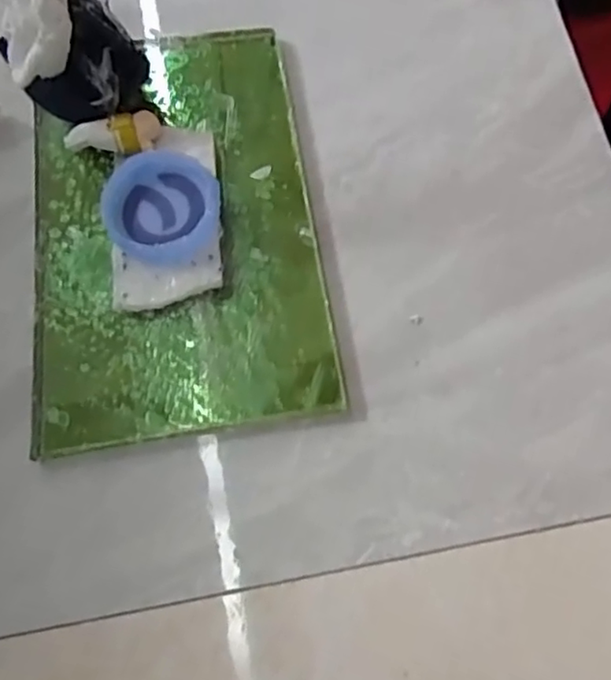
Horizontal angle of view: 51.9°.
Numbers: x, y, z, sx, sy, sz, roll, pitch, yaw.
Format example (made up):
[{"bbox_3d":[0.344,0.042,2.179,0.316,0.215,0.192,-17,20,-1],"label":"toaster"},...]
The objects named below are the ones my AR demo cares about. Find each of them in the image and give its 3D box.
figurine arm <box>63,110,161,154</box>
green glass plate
[{"bbox_3d":[-0.045,-0.049,0.147,0.022,0.005,0.009,-16,74,-20],"label":"figurine arm"},{"bbox_3d":[-0.032,-0.028,0.151,0.067,0.006,0.100,-9,74,0],"label":"green glass plate"}]

